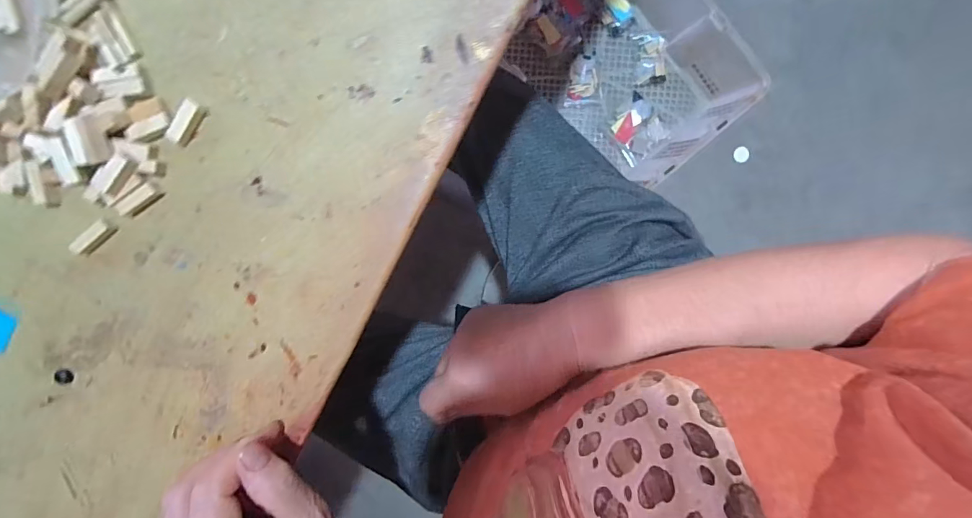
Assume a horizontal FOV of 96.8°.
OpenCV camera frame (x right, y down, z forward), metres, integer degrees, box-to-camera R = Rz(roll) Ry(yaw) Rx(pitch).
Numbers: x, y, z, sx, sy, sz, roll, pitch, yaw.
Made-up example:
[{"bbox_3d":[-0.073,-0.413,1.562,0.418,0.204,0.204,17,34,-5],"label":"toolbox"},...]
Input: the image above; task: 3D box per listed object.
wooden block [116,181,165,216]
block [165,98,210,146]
[{"bbox_3d":[-0.201,-0.034,0.251,0.026,0.005,0.008,-34,96,5],"label":"wooden block"},{"bbox_3d":[-0.169,-0.076,0.242,0.008,0.010,0.026,36,97,-4],"label":"block"}]

